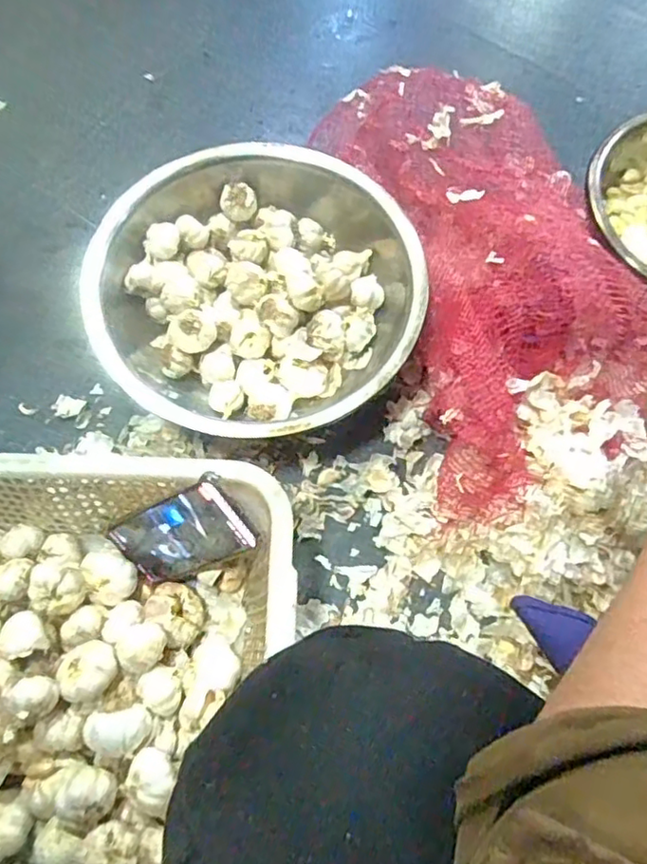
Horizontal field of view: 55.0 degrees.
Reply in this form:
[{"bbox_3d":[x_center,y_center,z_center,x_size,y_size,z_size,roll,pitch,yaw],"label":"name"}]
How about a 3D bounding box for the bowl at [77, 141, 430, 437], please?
[{"bbox_3d":[-0.070,-0.155,0.676,0.331,0.140,0.340,0,70,-1],"label":"bowl"}]

